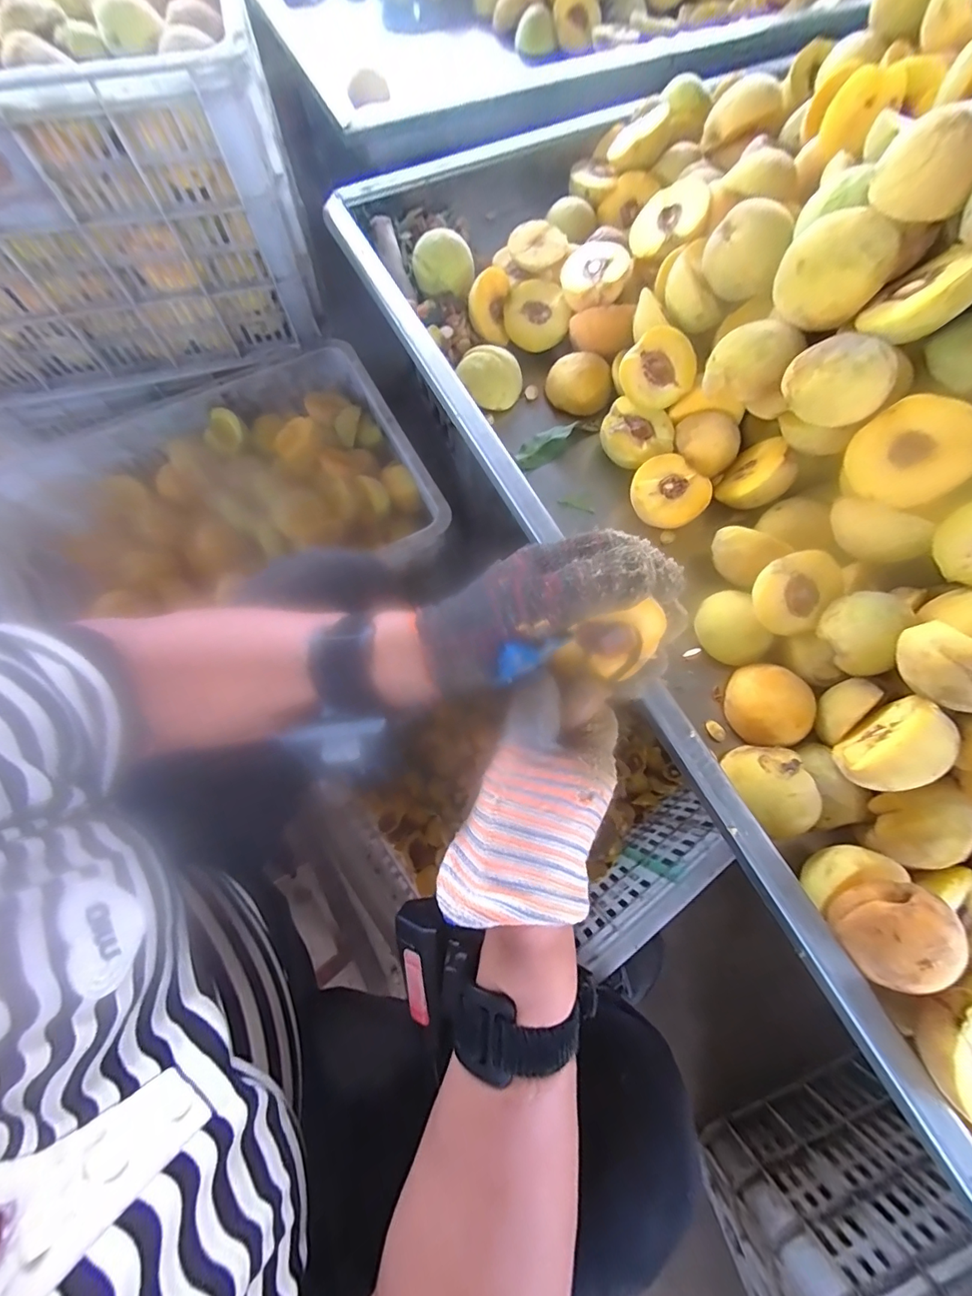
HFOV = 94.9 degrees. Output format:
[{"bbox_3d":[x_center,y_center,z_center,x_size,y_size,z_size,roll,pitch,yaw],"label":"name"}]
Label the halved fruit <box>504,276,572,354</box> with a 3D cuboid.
[{"bbox_3d":[0.052,-0.349,0.470,0.059,0.031,0.071,-33,73,4],"label":"halved fruit"}]

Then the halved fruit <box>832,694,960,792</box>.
[{"bbox_3d":[0.277,0.070,0.304,0.069,0.066,0.038,-36,77,-12],"label":"halved fruit"}]

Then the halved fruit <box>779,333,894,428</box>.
[{"bbox_3d":[0.252,-0.196,0.322,0.066,0.035,0.057,50,122,22],"label":"halved fruit"}]

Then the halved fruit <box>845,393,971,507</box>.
[{"bbox_3d":[0.309,-0.143,0.328,0.070,0.068,0.036,50,39,5],"label":"halved fruit"}]

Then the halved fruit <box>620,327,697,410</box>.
[{"bbox_3d":[0.154,-0.252,0.407,0.064,0.023,0.056,-10,105,19],"label":"halved fruit"}]

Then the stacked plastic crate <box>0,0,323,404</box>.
[{"bbox_3d":[-0.527,-0.614,0.572,0.530,0.285,0.397,-12,73,-6],"label":"stacked plastic crate"}]

